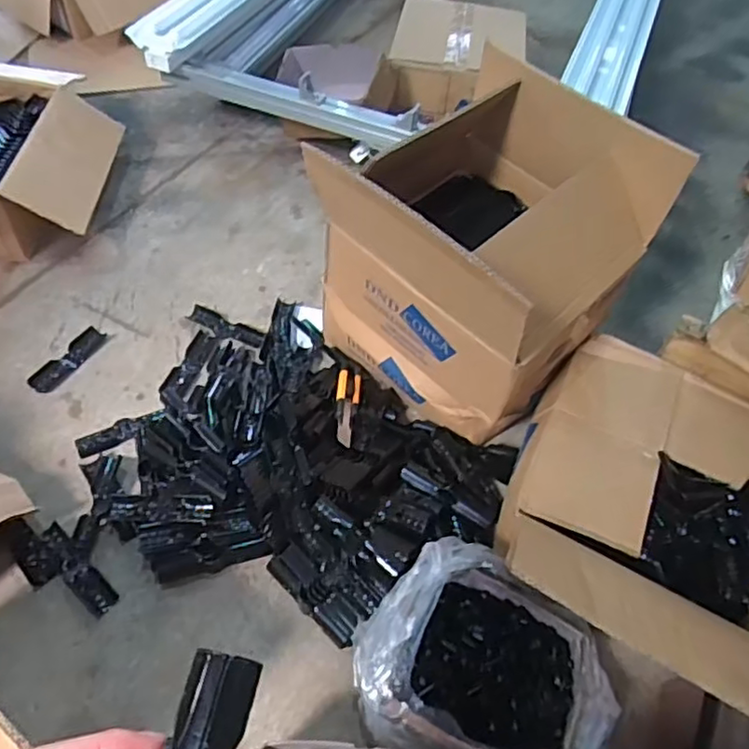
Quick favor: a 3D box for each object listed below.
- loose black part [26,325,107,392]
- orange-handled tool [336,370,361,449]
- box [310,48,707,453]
[{"bbox_3d":[-0.451,-0.023,0.966,0.037,0.009,0.129,25,54,14],"label":"loose black part"},{"bbox_3d":[-0.036,0.044,0.888,0.032,0.013,0.146,5,39,-2],"label":"orange-handled tool"},{"bbox_3d":[0.114,-0.143,0.875,0.353,0.379,0.323,39,58,23],"label":"box"}]

